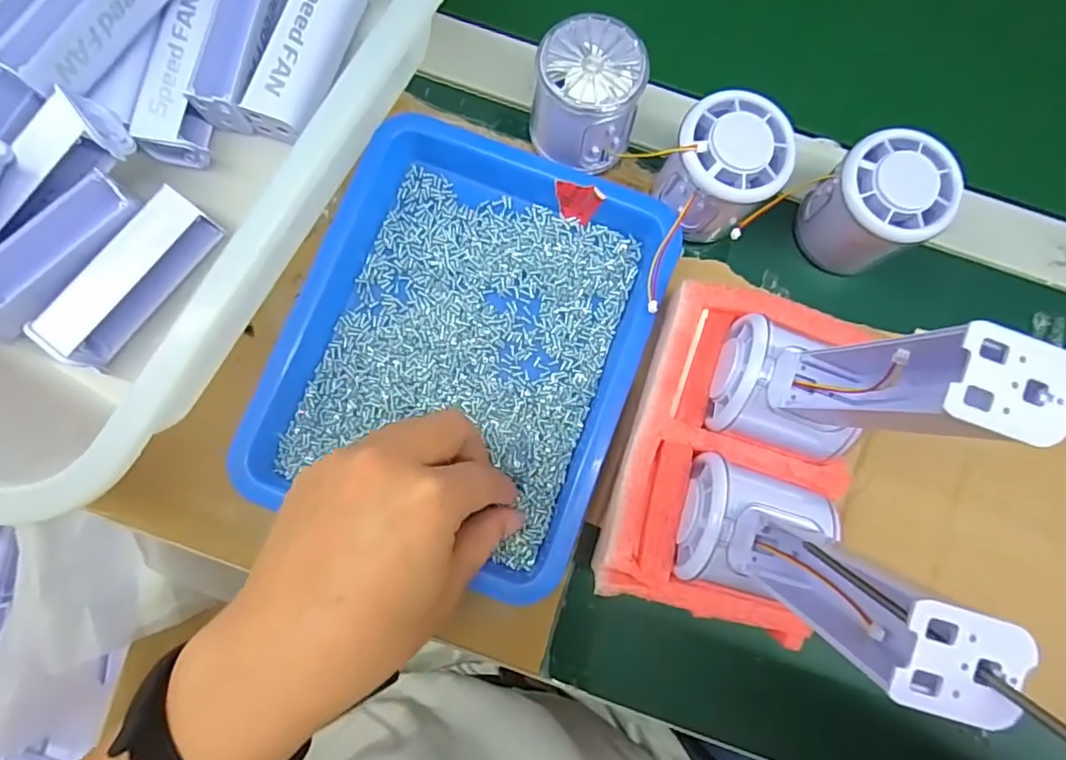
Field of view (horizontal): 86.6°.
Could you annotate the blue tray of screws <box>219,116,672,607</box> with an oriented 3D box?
[{"bbox_3d":[-0.033,-0.020,0.298,0.177,0.026,0.217,20,83,2],"label":"blue tray of screws"}]

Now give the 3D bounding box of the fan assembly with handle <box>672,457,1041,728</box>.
[{"bbox_3d":[0.095,0.060,0.195,0.055,0.123,0.051,16,82,1],"label":"fan assembly with handle"}]

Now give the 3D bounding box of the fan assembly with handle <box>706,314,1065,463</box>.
[{"bbox_3d":[0.114,-0.001,0.205,0.060,0.123,0.052,17,82,1],"label":"fan assembly with handle"}]

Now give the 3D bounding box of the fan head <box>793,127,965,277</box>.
[{"bbox_3d":[0.175,-0.089,0.295,0.055,0.055,0.055,0,83,0],"label":"fan head"}]

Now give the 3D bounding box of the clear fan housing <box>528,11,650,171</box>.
[{"bbox_3d":[0.028,-0.148,0.299,0.054,0.050,0.056,12,83,1],"label":"clear fan housing"}]

